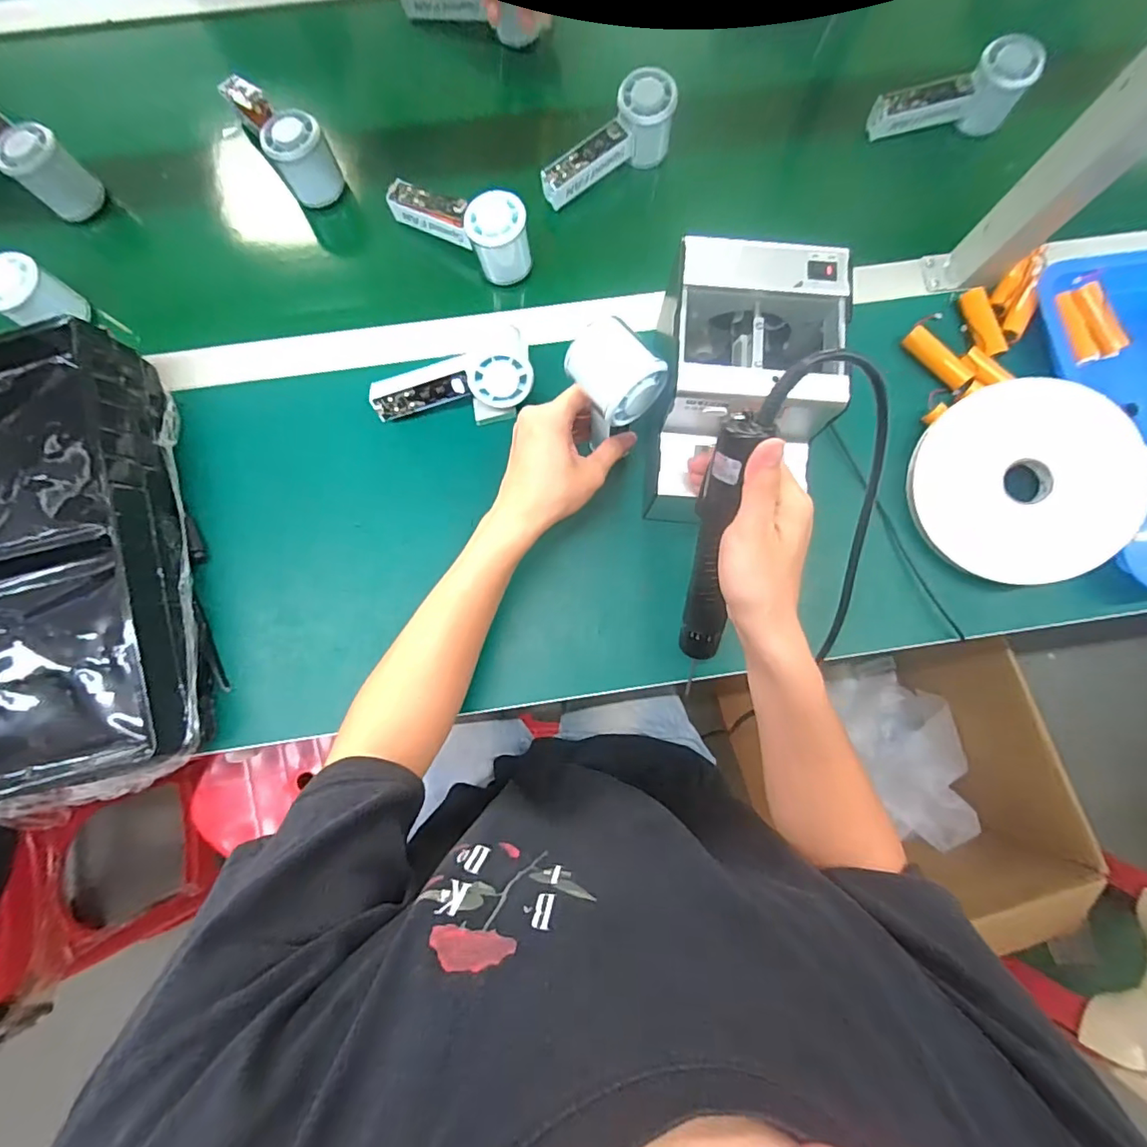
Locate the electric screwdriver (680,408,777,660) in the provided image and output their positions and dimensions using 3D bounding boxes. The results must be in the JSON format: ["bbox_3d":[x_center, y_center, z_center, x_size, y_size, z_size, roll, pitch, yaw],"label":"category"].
[{"bbox_3d":[0.105,-0.013,0.386,0.030,0.027,0.199,1,125,0],"label":"electric screwdriver"}]

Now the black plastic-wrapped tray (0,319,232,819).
[{"bbox_3d":[-0.487,0.005,0.458,0.286,0.077,0.385,-16,81,-3],"label":"black plastic-wrapped tray"}]

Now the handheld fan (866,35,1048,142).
[{"bbox_3d":[0.393,-0.494,0.553,0.146,0.055,0.059,-16,81,-3],"label":"handheld fan"}]

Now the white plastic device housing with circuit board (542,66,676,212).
[{"bbox_3d":[0.035,-0.433,0.540,0.148,0.061,0.055,-41,83,-6],"label":"white plastic device housing with circuit board"}]

